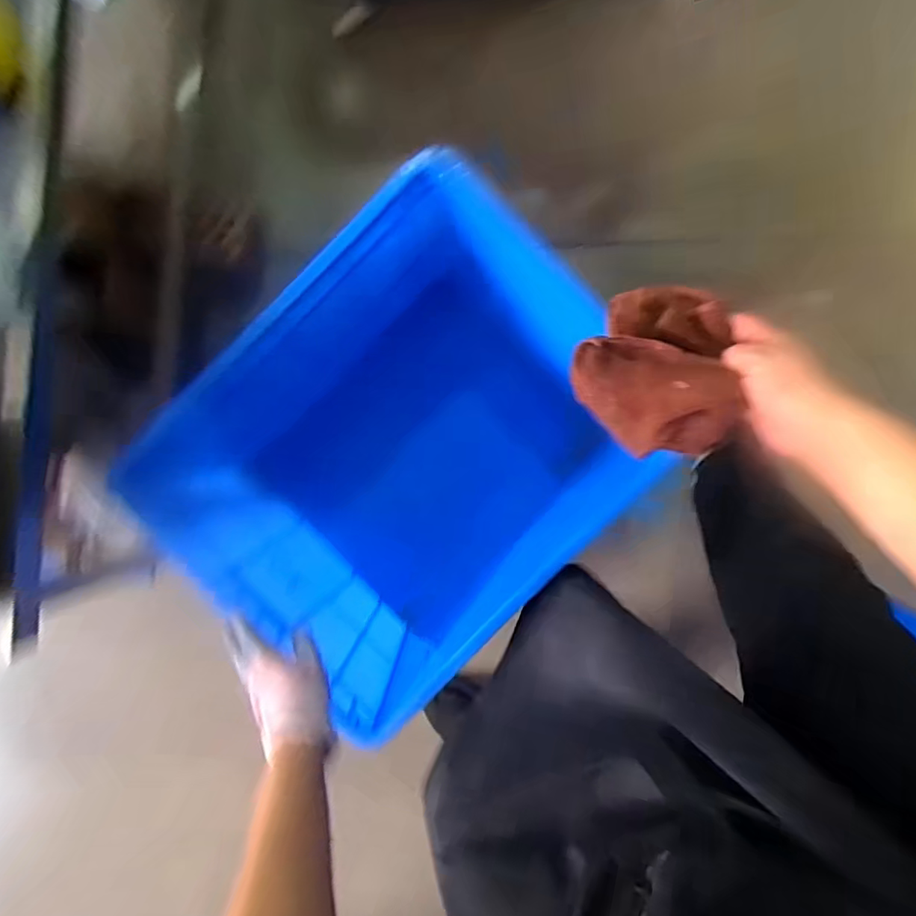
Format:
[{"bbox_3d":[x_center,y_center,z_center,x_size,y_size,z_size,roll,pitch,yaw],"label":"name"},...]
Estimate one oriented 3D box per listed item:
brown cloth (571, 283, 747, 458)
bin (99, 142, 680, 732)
[{"bbox_3d":[0.165,-0.079,0.447,0.123,0.065,0.147,-2,91,1],"label":"brown cloth"},{"bbox_3d":[-0.059,-0.031,0.905,0.491,0.568,0.639,44,91,0],"label":"bin"}]

